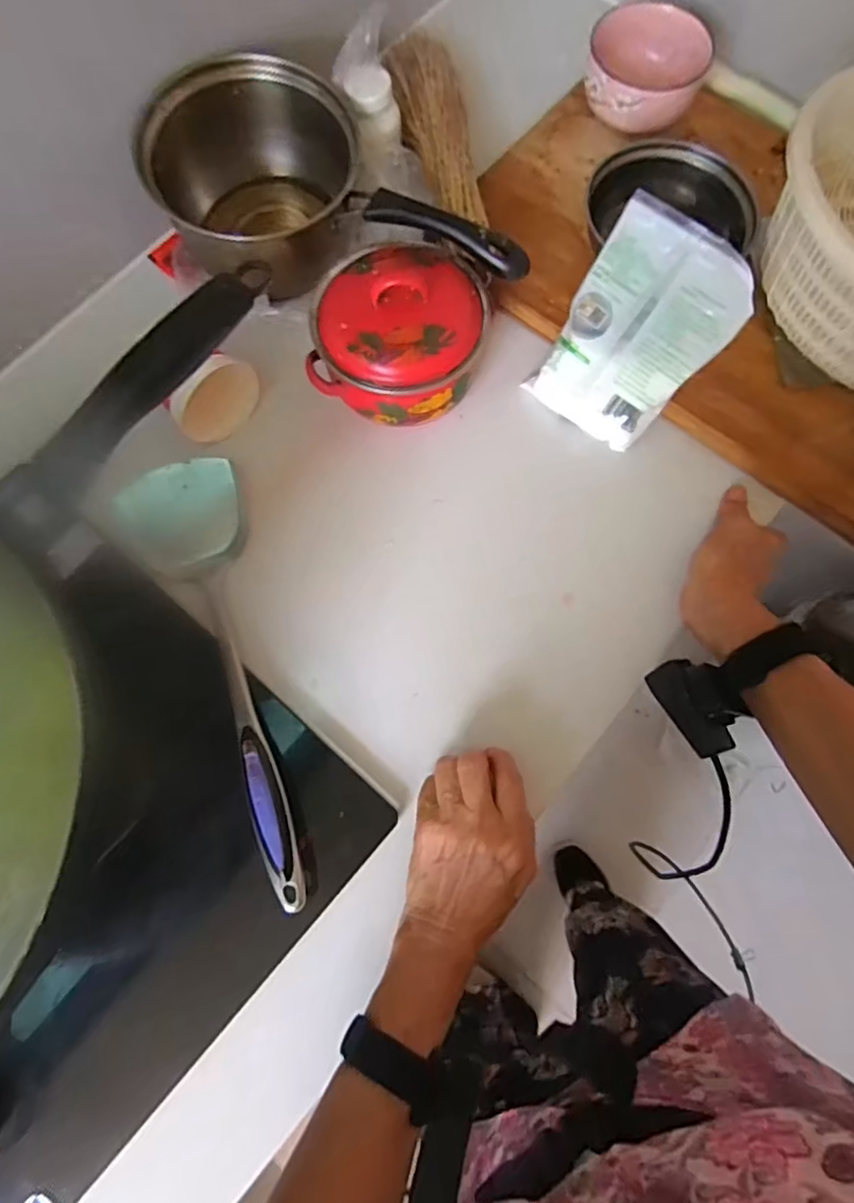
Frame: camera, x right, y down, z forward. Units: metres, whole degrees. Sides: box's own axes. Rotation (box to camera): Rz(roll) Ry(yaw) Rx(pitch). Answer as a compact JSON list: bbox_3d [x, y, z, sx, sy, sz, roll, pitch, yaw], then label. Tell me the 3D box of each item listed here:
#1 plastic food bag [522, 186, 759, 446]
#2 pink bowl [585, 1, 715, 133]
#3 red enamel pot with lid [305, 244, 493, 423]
[{"bbox_3d":[0.166,-0.211,0.471,0.116,0.019,0.158,39,111,13],"label":"plastic food bag"},{"bbox_3d":[0.197,-0.485,0.554,0.106,0.046,0.112,0,78,1],"label":"pink bowl"},{"bbox_3d":[-0.022,-0.214,0.482,0.133,0.094,0.125,0,78,1],"label":"red enamel pot with lid"}]

